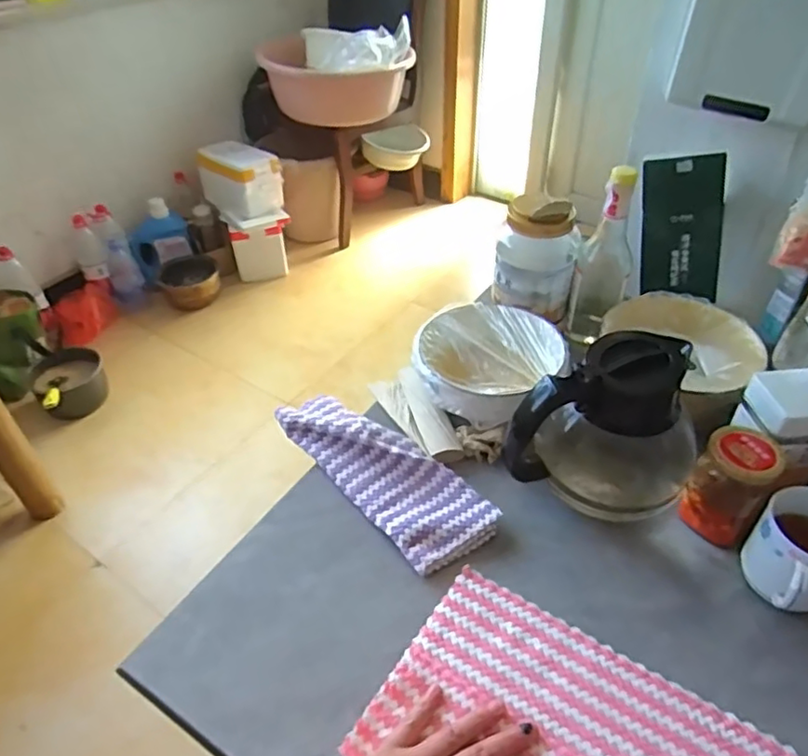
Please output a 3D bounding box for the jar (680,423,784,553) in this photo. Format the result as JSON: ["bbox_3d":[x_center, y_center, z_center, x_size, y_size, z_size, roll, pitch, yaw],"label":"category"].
[{"bbox_3d":[0.316,0.104,0.590,0.060,0.103,0.062,-1,41,1],"label":"jar"}]

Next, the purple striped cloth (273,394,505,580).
[{"bbox_3d":[-0.025,0.095,0.668,0.098,0.035,0.270,-30,49,-28],"label":"purple striped cloth"}]

